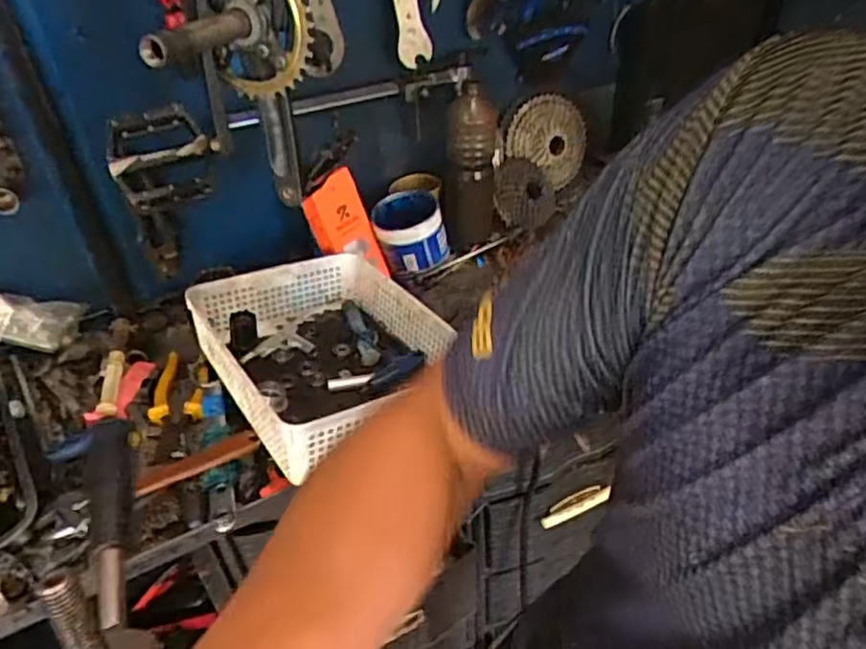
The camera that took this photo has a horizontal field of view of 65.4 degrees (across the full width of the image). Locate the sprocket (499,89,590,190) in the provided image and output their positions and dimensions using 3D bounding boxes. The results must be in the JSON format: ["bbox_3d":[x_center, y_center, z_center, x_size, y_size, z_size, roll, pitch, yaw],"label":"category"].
[{"bbox_3d":[0.199,-0.330,1.173,0.177,0.154,0.037,18,-3,-18],"label":"sprocket"}]

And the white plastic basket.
[{"bbox_3d":[-0.128,0.030,0.831,0.250,0.105,0.331,-25,44,-24],"label":"white plastic basket"}]

